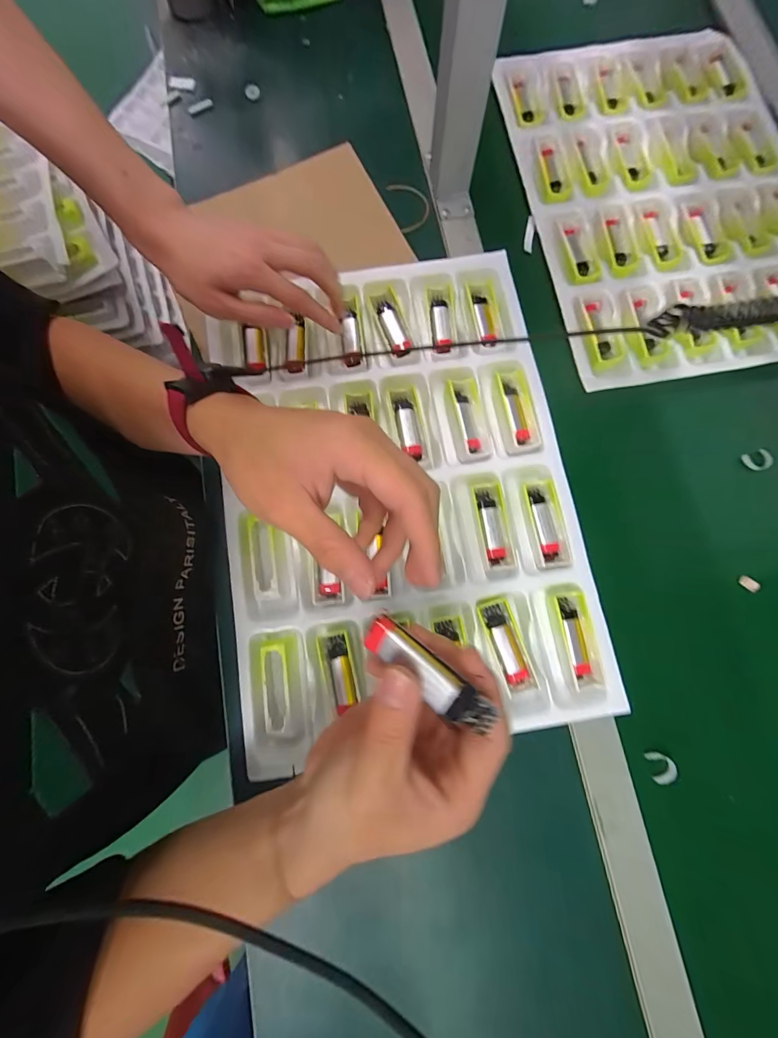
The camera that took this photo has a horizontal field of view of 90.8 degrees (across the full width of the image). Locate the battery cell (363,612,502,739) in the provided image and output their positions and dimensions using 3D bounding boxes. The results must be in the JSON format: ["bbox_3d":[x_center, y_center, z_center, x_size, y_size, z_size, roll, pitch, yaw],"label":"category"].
[{"bbox_3d":[0.016,0.070,0.172,0.064,0.013,0.016,37,81,18],"label":"battery cell"}]

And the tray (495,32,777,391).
[{"bbox_3d":[0.320,-0.373,0.444,0.304,0.016,0.454,-9,79,-2],"label":"tray"}]

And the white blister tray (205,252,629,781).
[{"bbox_3d":[0.006,-0.030,0.366,0.315,0.023,0.443,-9,79,-2],"label":"white blister tray"}]

